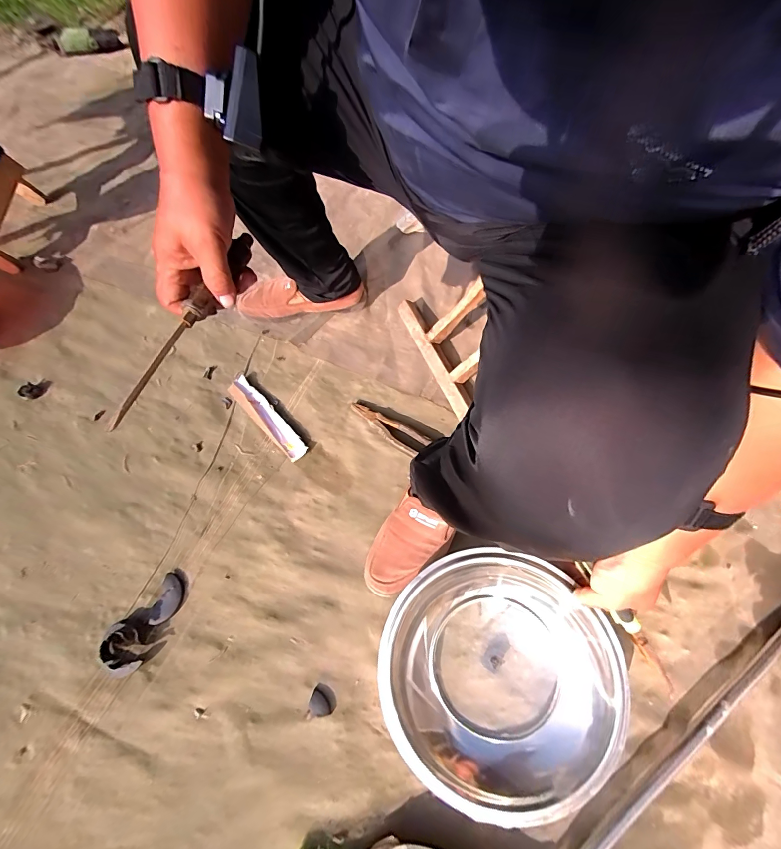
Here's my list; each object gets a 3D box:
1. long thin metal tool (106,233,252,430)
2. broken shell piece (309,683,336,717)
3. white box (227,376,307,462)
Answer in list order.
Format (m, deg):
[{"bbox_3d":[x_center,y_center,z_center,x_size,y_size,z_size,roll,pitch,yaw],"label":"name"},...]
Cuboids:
[{"bbox_3d":[-0.188,-0.097,0.353,0.017,0.022,0.235,17,64,5],"label":"long thin metal tool"},{"bbox_3d":[-0.087,0.357,0.490,0.033,0.012,0.031,0,62,-1],"label":"broken shell piece"},{"bbox_3d":[-0.222,-0.015,0.679,0.040,0.016,0.211,-40,69,-19],"label":"white box"}]

